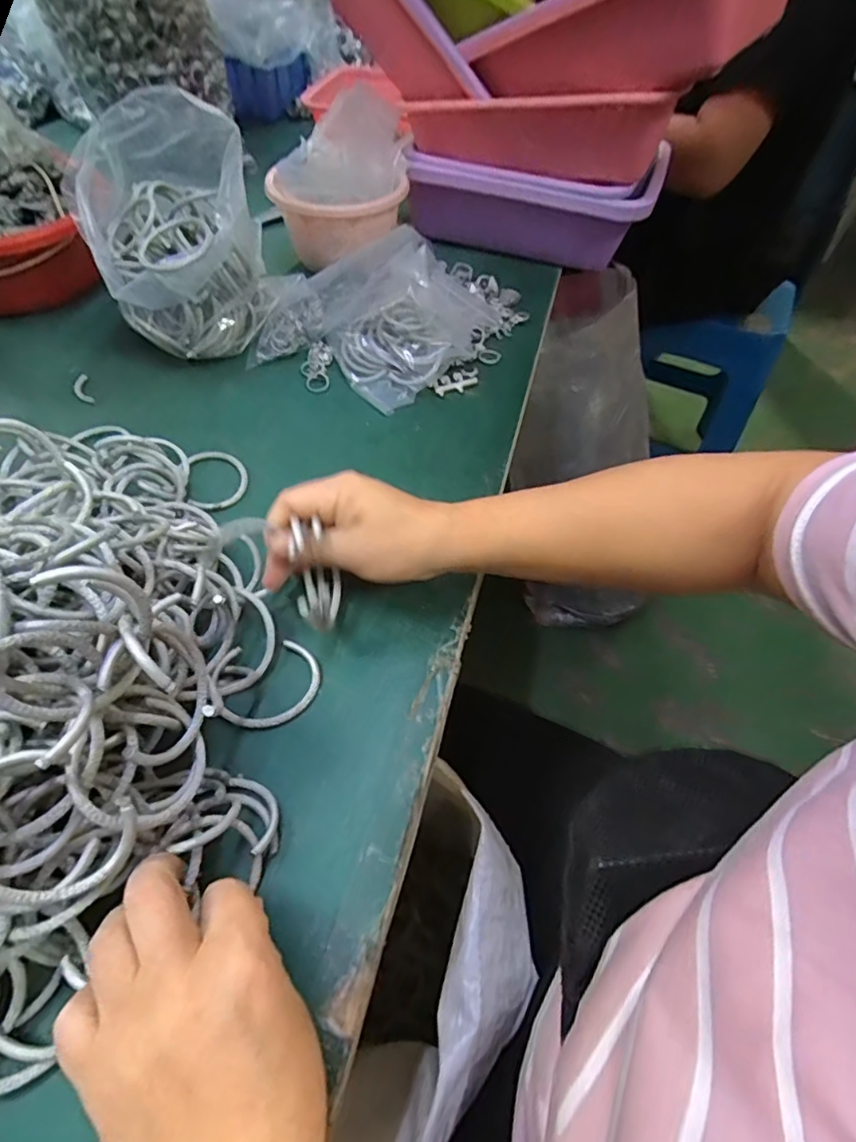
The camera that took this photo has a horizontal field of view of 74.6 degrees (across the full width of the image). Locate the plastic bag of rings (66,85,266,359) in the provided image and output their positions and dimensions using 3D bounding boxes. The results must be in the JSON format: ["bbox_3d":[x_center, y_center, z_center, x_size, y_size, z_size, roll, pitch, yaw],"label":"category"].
[{"bbox_3d":[-0.217,-0.284,0.491,0.132,0.185,0.143,-13,55,-12],"label":"plastic bag of rings"}]

